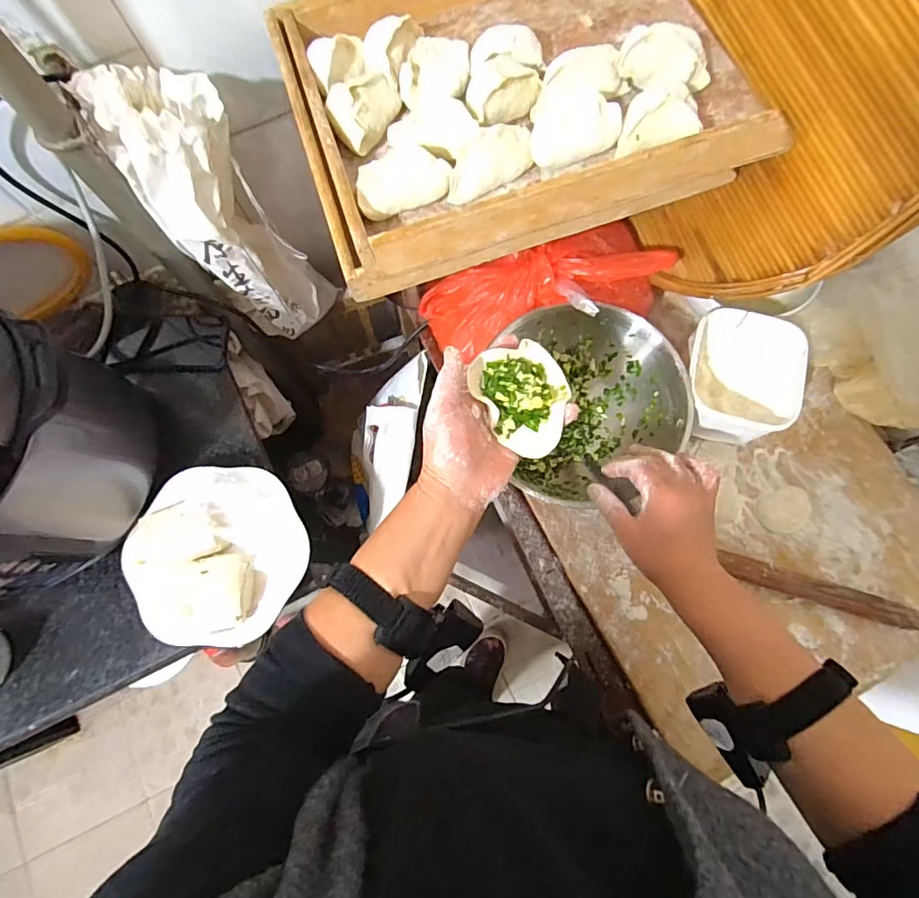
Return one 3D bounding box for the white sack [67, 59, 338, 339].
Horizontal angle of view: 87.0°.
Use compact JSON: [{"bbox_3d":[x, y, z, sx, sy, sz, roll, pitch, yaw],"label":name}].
[{"bbox_3d":[-0.264,-0.263,0.592,0.132,0.355,0.090,-37,78,-9],"label":"white sack"}]

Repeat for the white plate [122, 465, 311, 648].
[{"bbox_3d":[-0.274,0.118,0.544,0.185,0.040,0.195,1,86,-7],"label":"white plate"}]

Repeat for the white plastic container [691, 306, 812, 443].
[{"bbox_3d":[0.300,-0.080,0.541,0.115,0.087,0.142,7,75,2],"label":"white plastic container"}]

